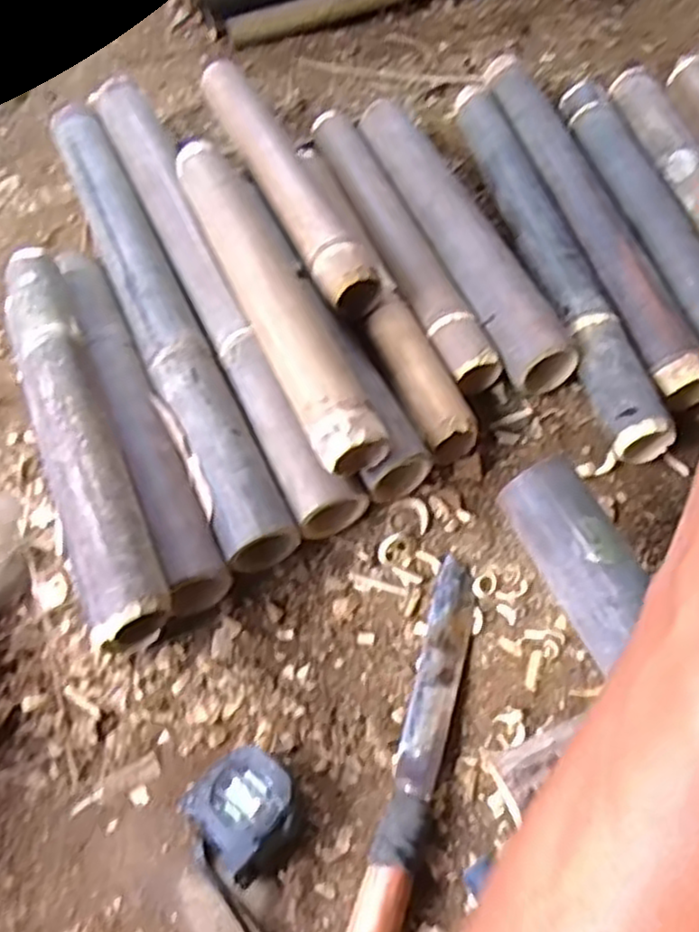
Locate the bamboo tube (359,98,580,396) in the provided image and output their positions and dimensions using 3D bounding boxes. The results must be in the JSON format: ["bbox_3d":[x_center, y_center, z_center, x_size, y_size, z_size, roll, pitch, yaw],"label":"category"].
[{"bbox_3d":[0.125,-0.290,0.851,0.071,0.054,0.479,-20,61,-8],"label":"bamboo tube"}]

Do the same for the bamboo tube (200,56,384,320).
[{"bbox_3d":[-0.083,-0.357,0.852,0.069,0.050,0.465,-24,62,-10],"label":"bamboo tube"}]

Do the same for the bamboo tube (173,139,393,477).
[{"bbox_3d":[-0.086,-0.187,0.753,0.067,0.067,0.465,-23,62,-9],"label":"bamboo tube"}]

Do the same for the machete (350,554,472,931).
[{"bbox_3d":[0.060,0.236,0.604,0.039,0.031,0.341,13,62,11],"label":"machete"}]

